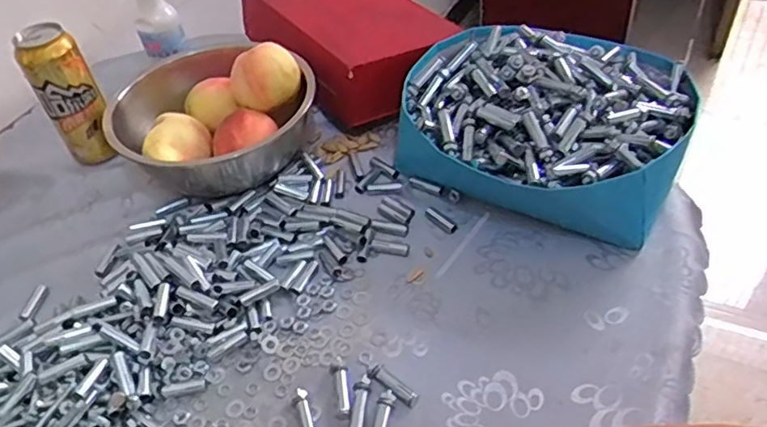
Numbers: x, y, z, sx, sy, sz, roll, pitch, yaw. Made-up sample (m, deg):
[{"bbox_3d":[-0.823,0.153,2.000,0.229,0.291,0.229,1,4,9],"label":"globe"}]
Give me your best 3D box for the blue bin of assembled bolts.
[{"bbox_3d":[0.170,-0.101,0.668,0.287,0.111,0.251,19,50,24],"label":"blue bin of assembled bolts"}]

